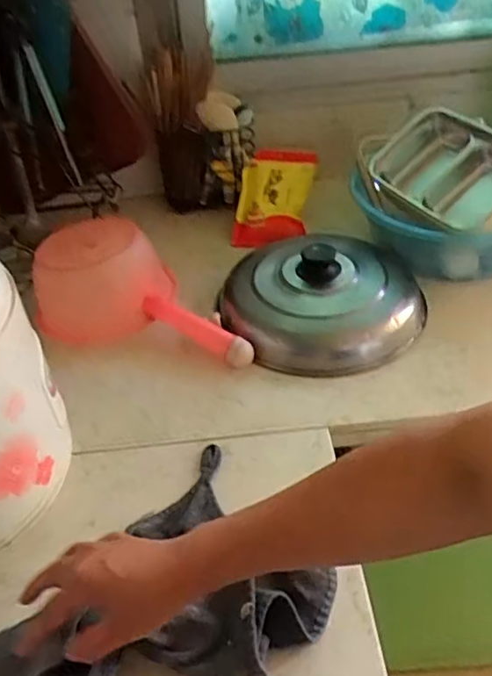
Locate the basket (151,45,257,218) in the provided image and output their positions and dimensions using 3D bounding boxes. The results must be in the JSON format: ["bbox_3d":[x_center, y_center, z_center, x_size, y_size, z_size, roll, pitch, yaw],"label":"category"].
[{"bbox_3d":[-0.072,-0.344,1.028,0.163,0.225,0.111,-2,41,4],"label":"basket"}]

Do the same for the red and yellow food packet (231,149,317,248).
[{"bbox_3d":[0.047,-0.245,1.009,0.115,0.075,0.205,4,42,10],"label":"red and yellow food packet"}]

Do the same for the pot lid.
[{"bbox_3d":[0.106,-0.067,0.799,0.240,0.075,0.260,-3,41,3],"label":"pot lid"}]

